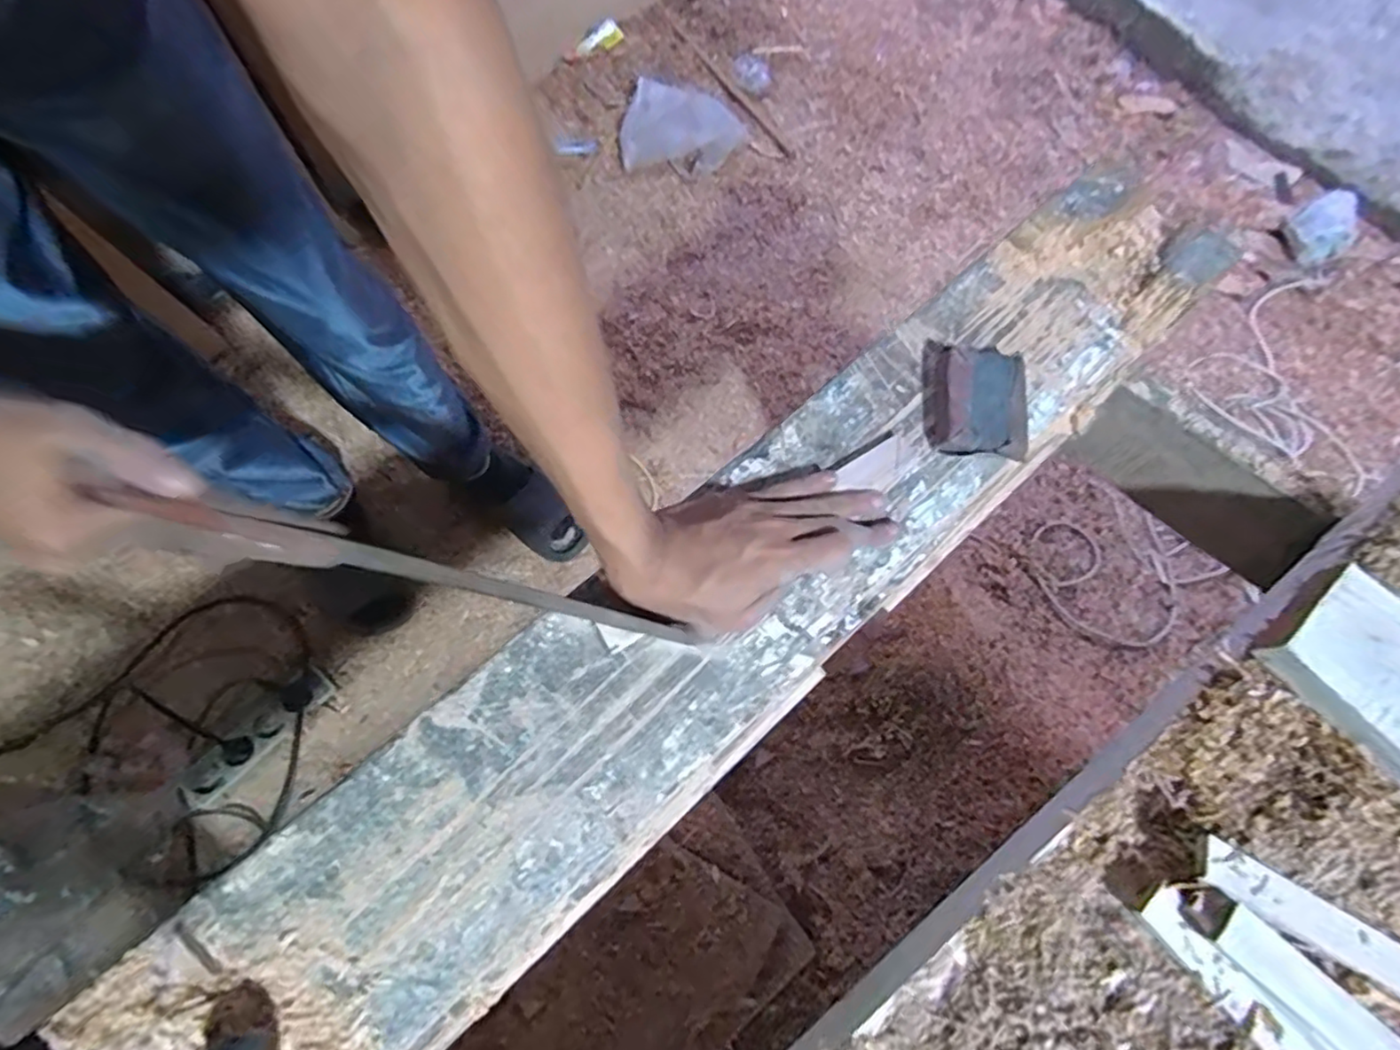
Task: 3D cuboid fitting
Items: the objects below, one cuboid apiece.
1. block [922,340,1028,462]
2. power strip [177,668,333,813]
[{"bbox_3d":[0.182,-0.085,0.425,0.058,0.024,0.089,6,69,0],"label":"block"},{"bbox_3d":[-0.598,0.284,0.854,0.057,0.034,0.207,39,72,12],"label":"power strip"}]

